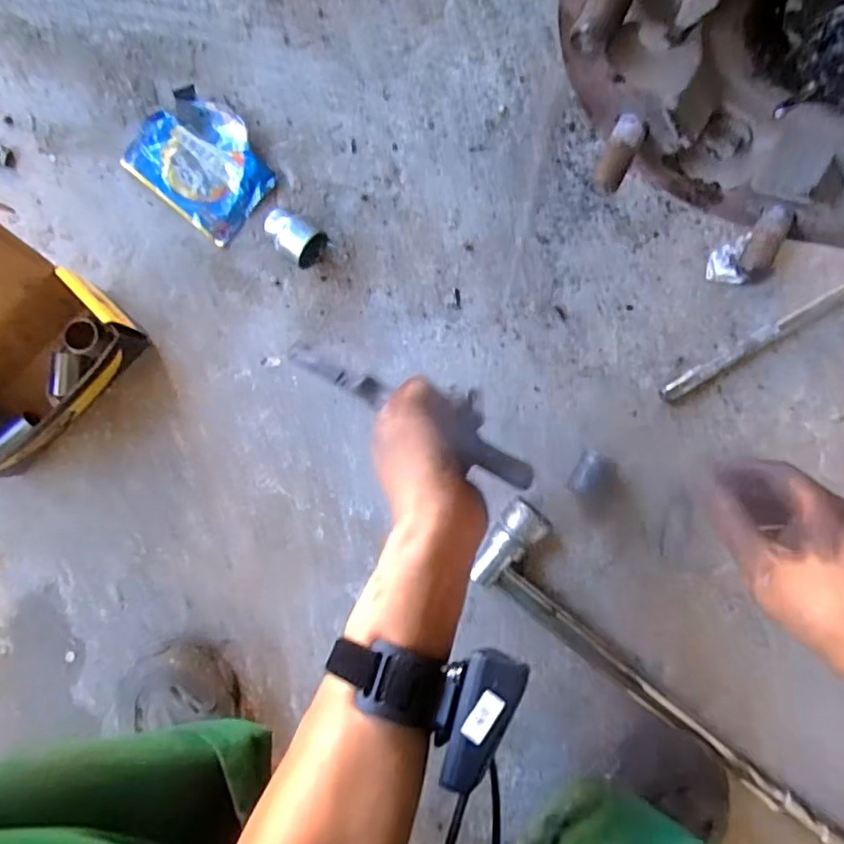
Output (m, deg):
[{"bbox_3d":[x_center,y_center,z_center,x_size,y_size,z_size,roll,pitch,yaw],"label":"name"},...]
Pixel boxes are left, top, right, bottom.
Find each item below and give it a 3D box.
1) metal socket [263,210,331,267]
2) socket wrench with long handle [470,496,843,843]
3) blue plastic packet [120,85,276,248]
[{"bbox_3d":[-0.114,-0.165,0.512,0.049,0.033,0.036,36,89,0],"label":"metal socket"},{"bbox_3d":[0.230,0.262,0.507,0.077,0.038,0.479,-45,90,-1],"label":"socket wrench with long handle"},{"bbox_3d":[-0.199,-0.238,0.524,0.123,0.016,0.099,40,89,0],"label":"blue plastic packet"}]

